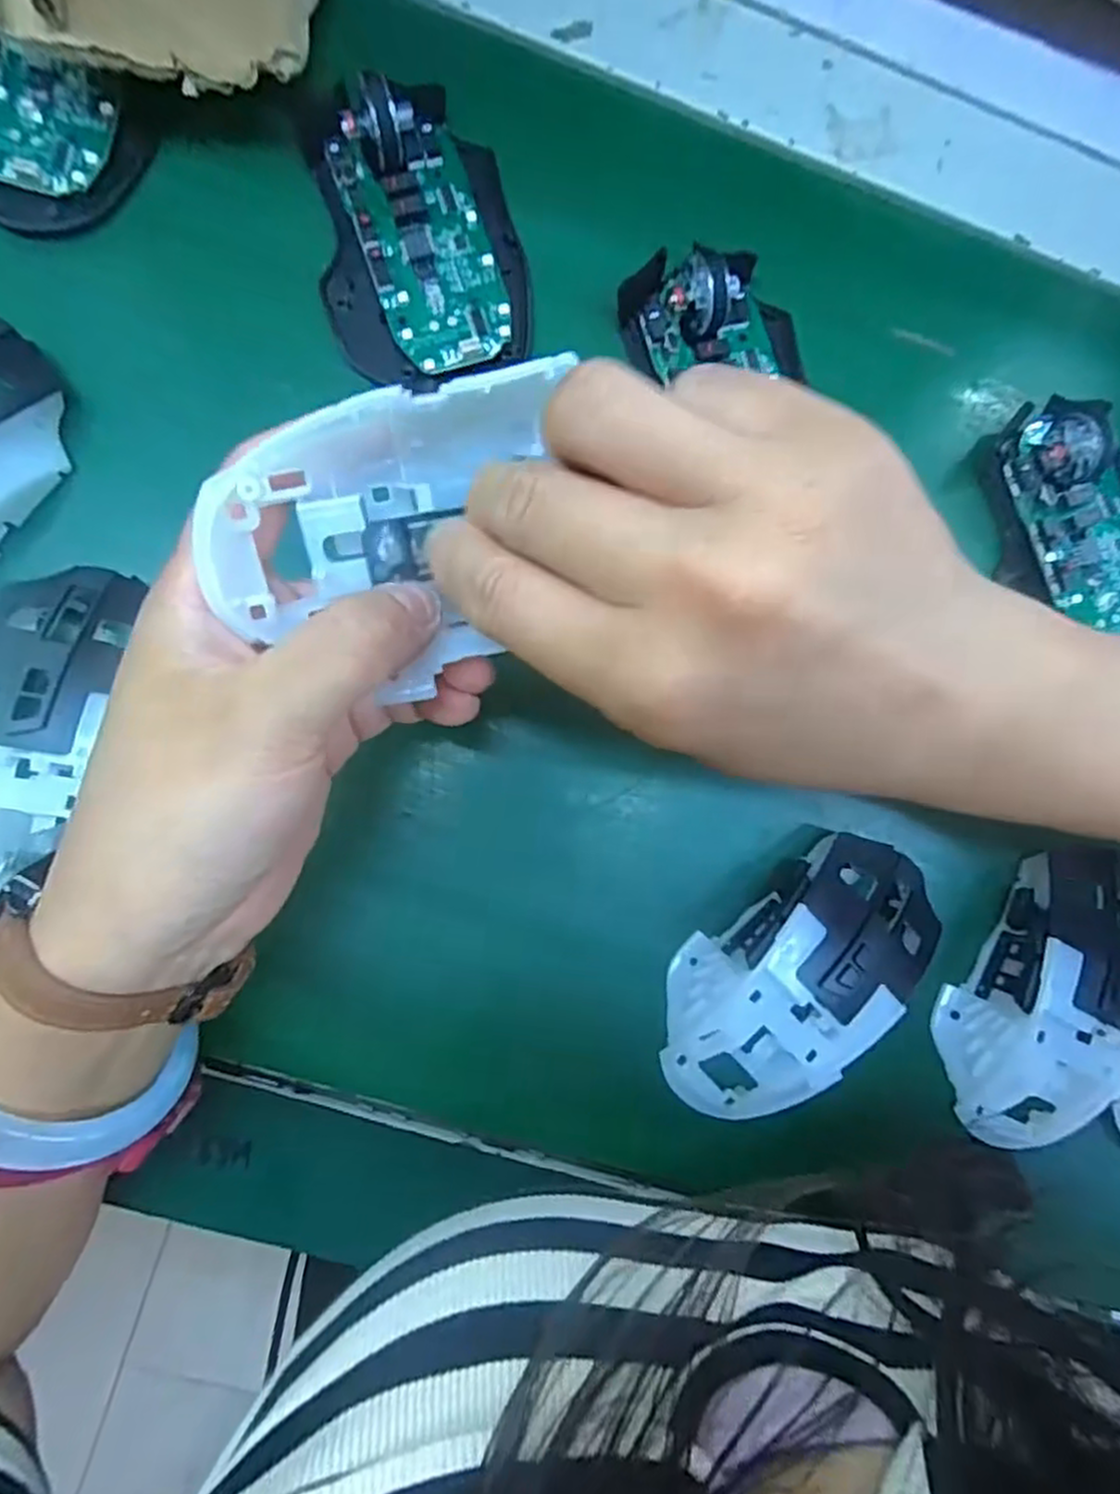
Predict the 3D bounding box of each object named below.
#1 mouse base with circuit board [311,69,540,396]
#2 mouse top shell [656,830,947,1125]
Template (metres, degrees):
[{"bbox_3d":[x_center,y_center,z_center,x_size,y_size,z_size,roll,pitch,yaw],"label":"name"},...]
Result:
[{"bbox_3d":[-0.051,-0.185,0.264,0.074,0.028,0.099,-14,89,-7],"label":"mouse base with circuit board"},{"bbox_3d":[0.086,0.083,0.262,0.059,0.033,0.113,45,84,-3],"label":"mouse top shell"}]

